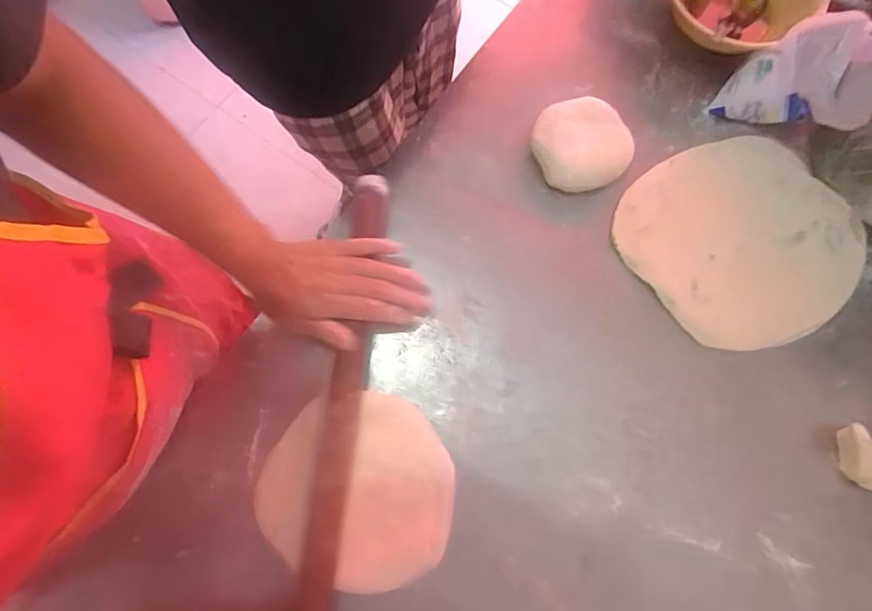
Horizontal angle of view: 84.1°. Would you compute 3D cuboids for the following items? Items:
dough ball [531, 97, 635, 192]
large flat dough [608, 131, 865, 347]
[{"bbox_3d":[0.153,-0.169,0.514,0.095,0.031,0.093,0,76,0],"label":"dough ball"},{"bbox_3d":[0.312,-0.069,0.498,0.212,0.019,0.213,0,76,0],"label":"large flat dough"}]

